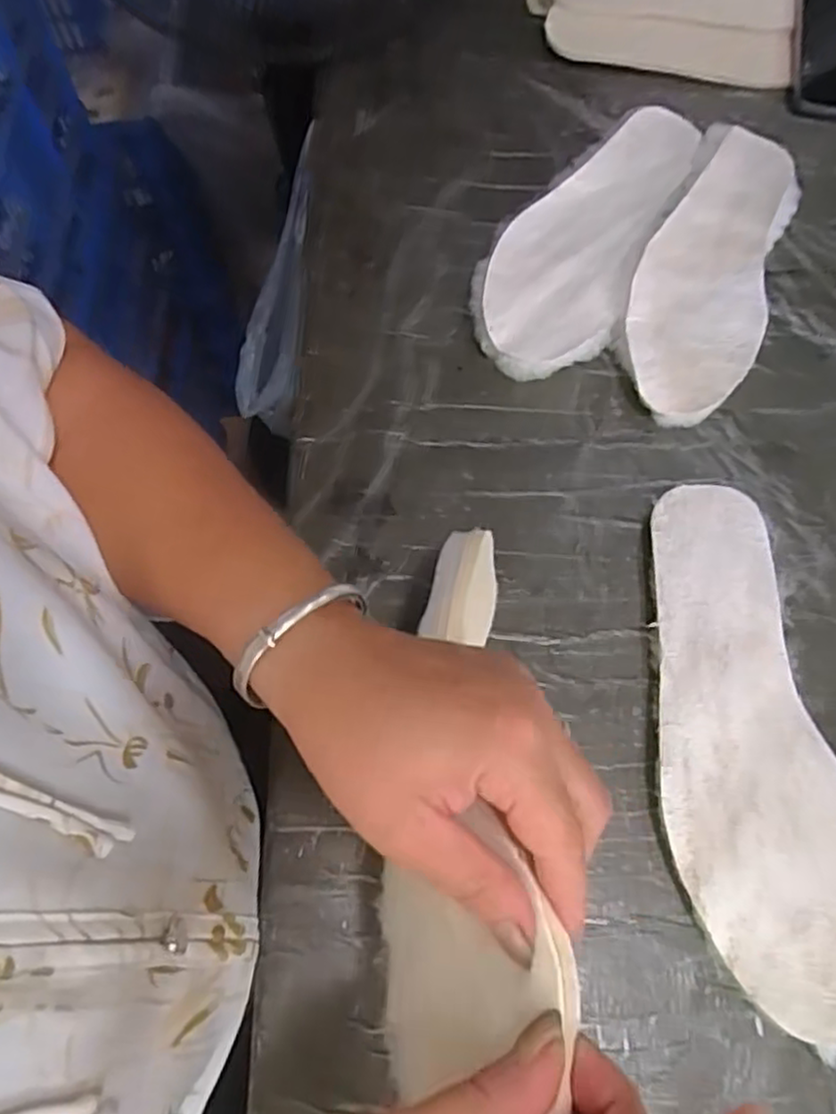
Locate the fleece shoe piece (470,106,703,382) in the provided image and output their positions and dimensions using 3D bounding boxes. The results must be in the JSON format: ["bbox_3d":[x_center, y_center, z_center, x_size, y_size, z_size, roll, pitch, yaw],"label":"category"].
[{"bbox_3d":[0.122,-0.244,0.520,0.103,0.018,0.275,23,68,9],"label":"fleece shoe piece"}]

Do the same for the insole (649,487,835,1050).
[{"bbox_3d":[0.169,0.087,0.372,0.094,0.011,0.274,-6,64,-3],"label":"insole"}]

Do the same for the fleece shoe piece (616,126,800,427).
[{"bbox_3d":[0.211,-0.210,0.509,0.091,0.021,0.270,21,67,8],"label":"fleece shoe piece"}]

